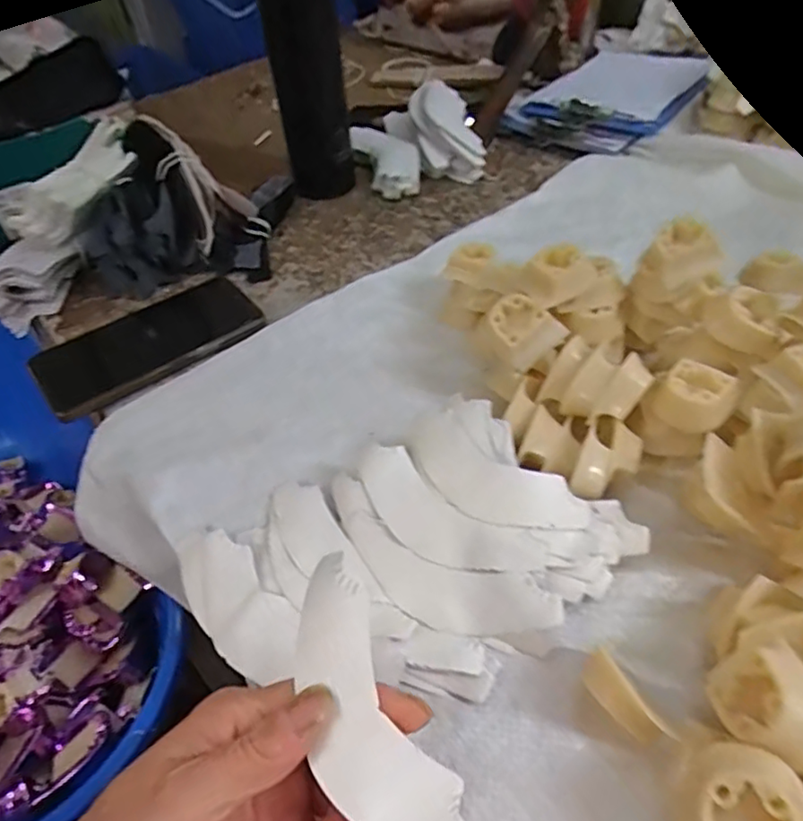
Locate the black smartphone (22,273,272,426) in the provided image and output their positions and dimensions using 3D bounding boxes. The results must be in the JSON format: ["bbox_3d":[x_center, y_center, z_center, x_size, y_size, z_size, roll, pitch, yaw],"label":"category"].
[{"bbox_3d":[-0.192,-0.055,0.451,0.162,0.009,0.090,-31,53,-21],"label":"black smartphone"}]

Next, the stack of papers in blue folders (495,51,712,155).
[{"bbox_3d":[0.230,-0.353,0.660,0.157,0.027,0.202,30,61,31],"label":"stack of papers in blue folders"}]

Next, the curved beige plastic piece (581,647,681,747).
[{"bbox_3d":[0.101,0.134,0.272,0.016,0.007,0.044,-27,52,-19],"label":"curved beige plastic piece"}]

